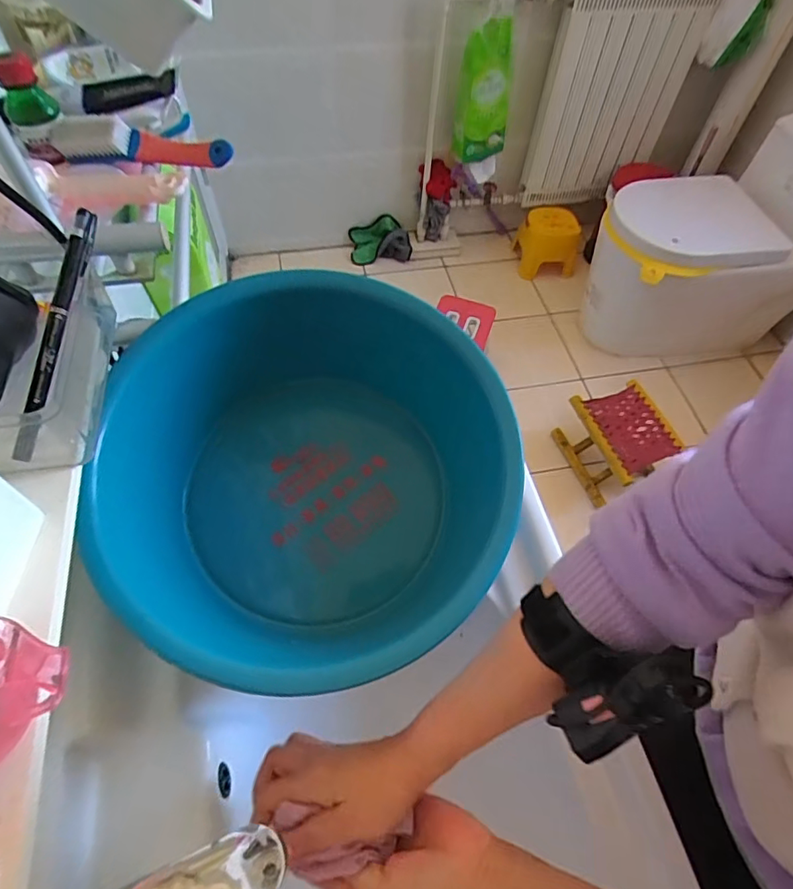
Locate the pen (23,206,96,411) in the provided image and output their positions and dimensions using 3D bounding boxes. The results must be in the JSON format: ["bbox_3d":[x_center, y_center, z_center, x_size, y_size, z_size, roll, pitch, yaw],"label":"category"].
[{"bbox_3d":[-0.208,-0.086,0.320,0.013,0.016,0.132,8,80,3],"label":"pen"}]

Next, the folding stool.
[{"bbox_3d":[0.658,-0.003,1.543,0.252,0.202,0.288,-20,60,-14],"label":"folding stool"}]

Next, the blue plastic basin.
[{"bbox_3d":[-0.085,0.032,0.493,0.354,0.187,0.357,1,57,-2],"label":"blue plastic basin"}]

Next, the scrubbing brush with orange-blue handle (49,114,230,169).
[{"bbox_3d":[-0.220,-0.258,0.441,0.154,0.033,0.028,1,57,-2],"label":"scrubbing brush with orange-blue handle"}]

